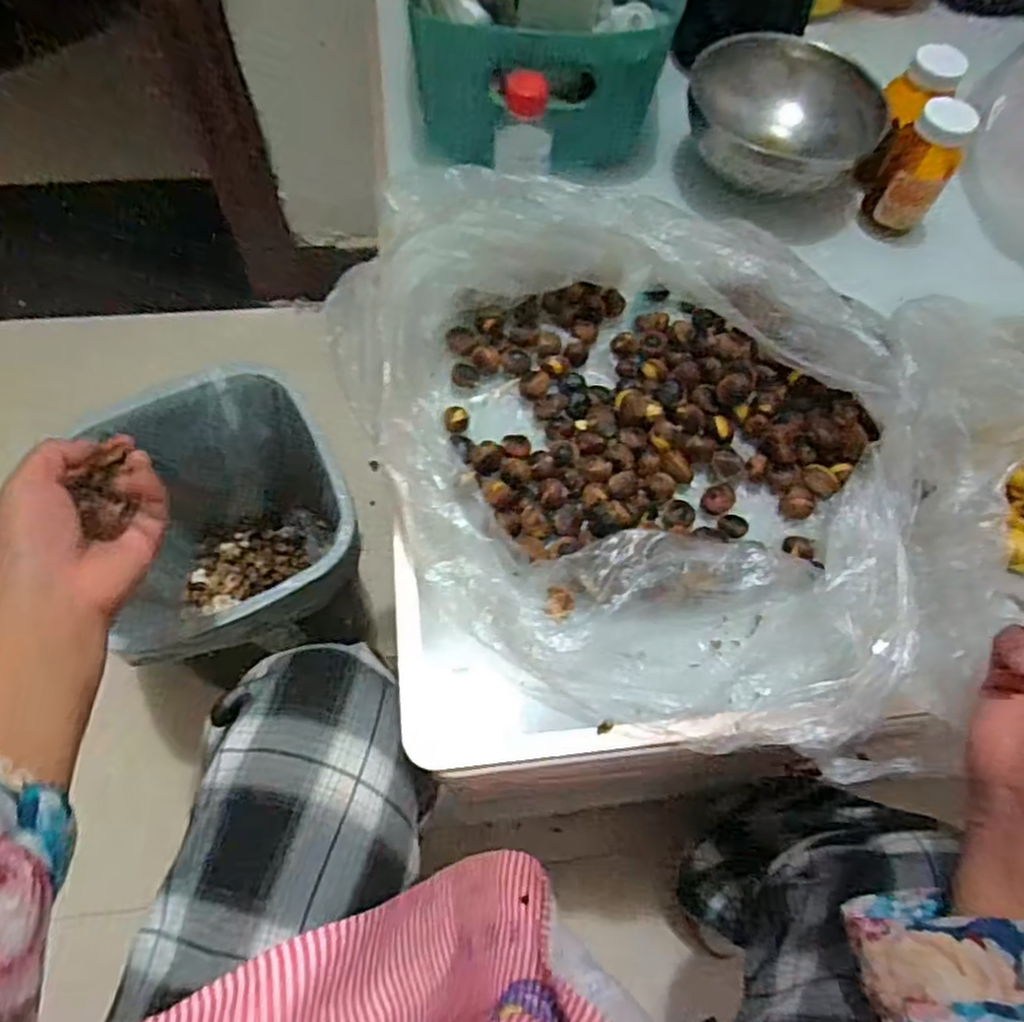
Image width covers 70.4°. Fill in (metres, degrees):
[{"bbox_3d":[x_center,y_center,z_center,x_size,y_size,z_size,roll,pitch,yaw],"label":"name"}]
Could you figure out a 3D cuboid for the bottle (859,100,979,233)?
[{"bbox_3d":[0.311,-0.262,0.557,0.049,0.093,0.044,32,65,12],"label":"bottle"}]

